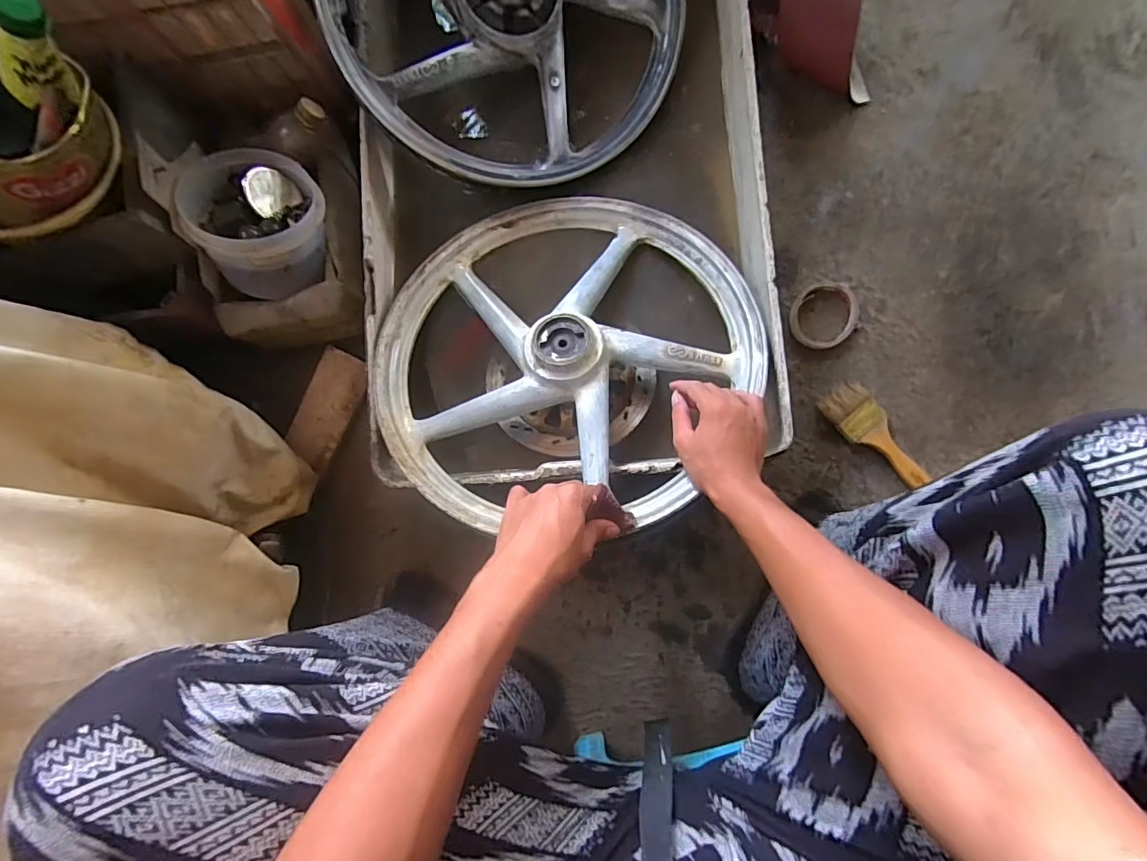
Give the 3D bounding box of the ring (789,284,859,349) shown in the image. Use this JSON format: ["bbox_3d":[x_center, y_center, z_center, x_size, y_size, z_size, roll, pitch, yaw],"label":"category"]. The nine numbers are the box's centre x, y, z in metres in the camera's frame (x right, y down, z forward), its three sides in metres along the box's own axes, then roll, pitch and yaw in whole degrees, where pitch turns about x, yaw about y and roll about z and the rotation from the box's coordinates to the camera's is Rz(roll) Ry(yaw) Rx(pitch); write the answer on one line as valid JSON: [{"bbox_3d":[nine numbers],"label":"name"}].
[{"bbox_3d":[0.326,-0.148,0.649,0.084,0.011,0.079,0,86,5],"label":"ring"}]

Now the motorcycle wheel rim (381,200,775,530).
[{"bbox_3d":[-0.020,-0.087,0.613,0.440,0.100,0.440,-2,68,5],"label":"motorcycle wheel rim"}]

